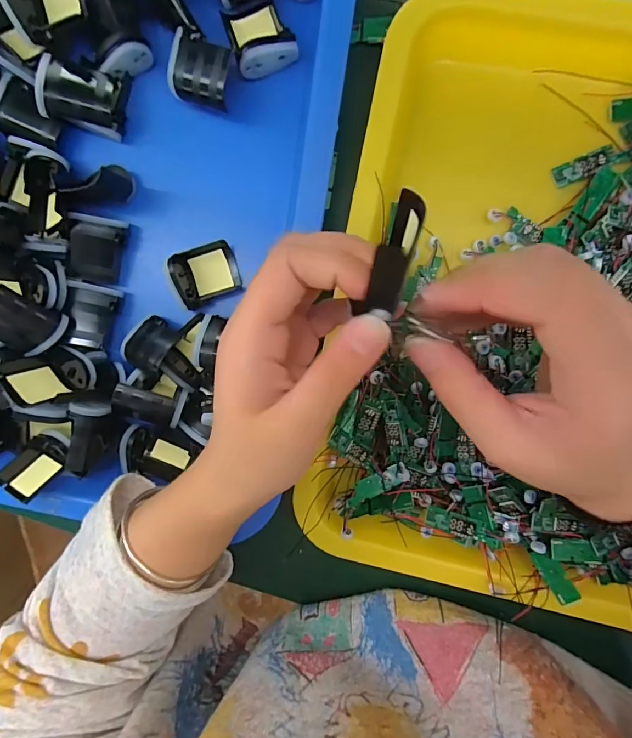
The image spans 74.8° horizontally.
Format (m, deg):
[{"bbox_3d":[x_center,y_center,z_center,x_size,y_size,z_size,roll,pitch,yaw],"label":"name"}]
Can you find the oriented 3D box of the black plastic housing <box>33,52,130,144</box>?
[{"bbox_3d":[-0.144,-0.172,0.256,0.043,0.030,0.041,16,97,4],"label":"black plastic housing"}]

